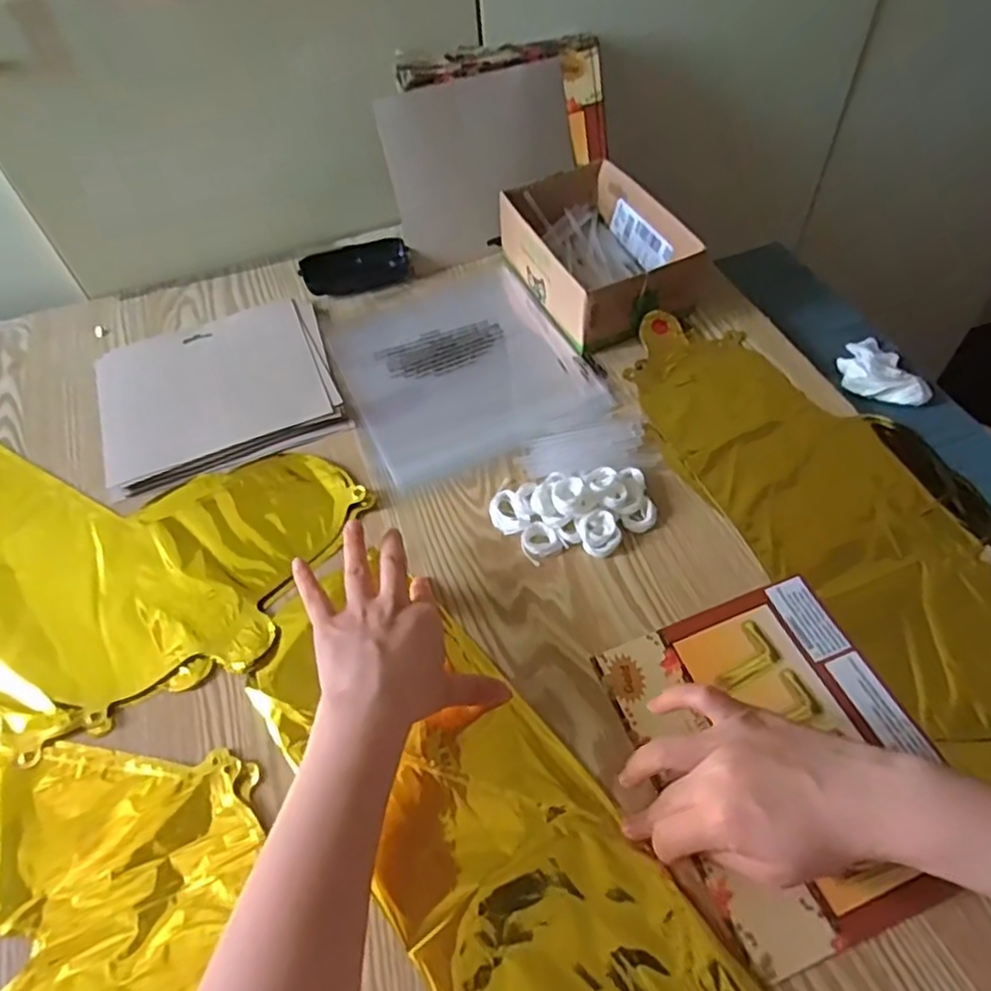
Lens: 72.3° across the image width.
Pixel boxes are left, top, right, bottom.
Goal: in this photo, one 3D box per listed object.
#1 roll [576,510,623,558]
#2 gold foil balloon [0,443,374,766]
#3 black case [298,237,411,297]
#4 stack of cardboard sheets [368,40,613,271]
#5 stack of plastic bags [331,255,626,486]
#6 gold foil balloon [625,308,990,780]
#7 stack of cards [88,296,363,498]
[{"bbox_3d":[0.076,0.028,0.496,0.027,0.015,0.031,-19,54,-10],"label":"roll"},{"bbox_3d":[-0.338,0.021,0.534,0.401,0.017,0.267,23,58,20],"label":"gold foil balloon"},{"bbox_3d":[-0.145,-0.237,0.705,0.107,0.027,0.054,-22,55,-12],"label":"black case"},{"bbox_3d":[0.003,-0.352,0.691,0.231,0.180,0.038,-21,33,-11],"label":"stack of cardboard sheets"},{"bbox_3d":[-0.037,-0.127,0.636,0.204,0.018,0.246,-23,55,-12],"label":"stack of plastic bags"},{"bbox_3d":[0.255,0.007,0.498,0.149,0.014,0.437,-22,55,-11],"label":"gold foil balloon"},{"bbox_3d":[-0.251,-0.099,0.613,0.201,0.013,0.182,-19,54,-10],"label":"stack of cards"}]

